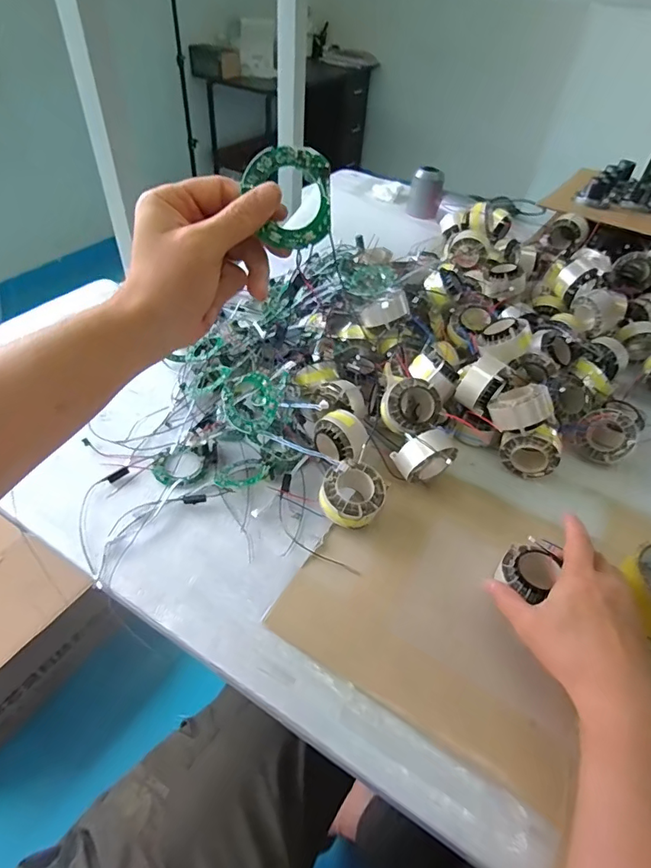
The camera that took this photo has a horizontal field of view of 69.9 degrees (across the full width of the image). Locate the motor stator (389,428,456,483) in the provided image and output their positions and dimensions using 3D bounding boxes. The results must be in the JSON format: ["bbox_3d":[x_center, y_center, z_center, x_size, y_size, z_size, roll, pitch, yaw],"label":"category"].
[{"bbox_3d":[0.115,0.028,0.533,0.068,0.067,0.042,-10,47,-14],"label":"motor stator"}]

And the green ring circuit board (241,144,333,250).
[{"bbox_3d":[-0.022,-0.160,0.315,0.056,0.063,0.006,-19,12,-1],"label":"green ring circuit board"}]

